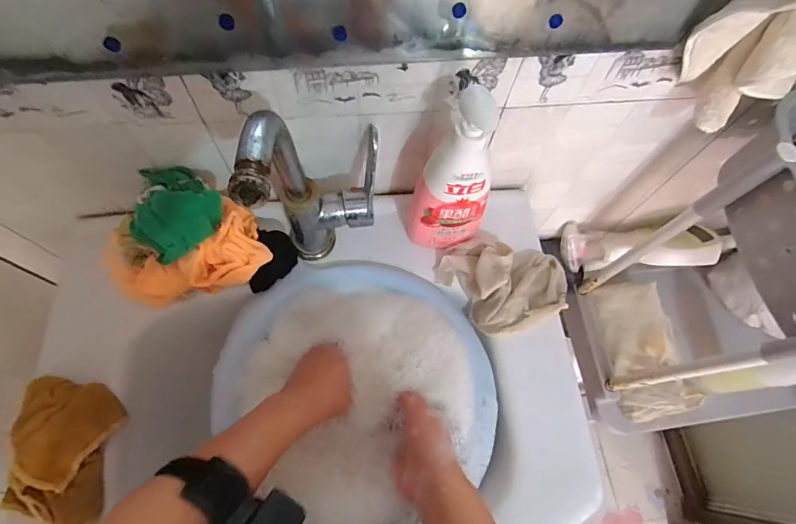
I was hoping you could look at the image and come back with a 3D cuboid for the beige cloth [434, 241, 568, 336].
[{"bbox_3d":[0.133,0.019,0.501,0.152,0.046,0.119,-17,69,-10],"label":"beige cloth"}]

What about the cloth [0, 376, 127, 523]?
[{"bbox_3d":[-0.331,0.187,0.412,0.089,0.041,0.130,8,66,0],"label":"cloth"}]

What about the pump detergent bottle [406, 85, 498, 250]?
[{"bbox_3d":[0.057,-0.085,0.431,0.083,0.235,0.048,-2,62,-2],"label":"pump detergent bottle"}]

